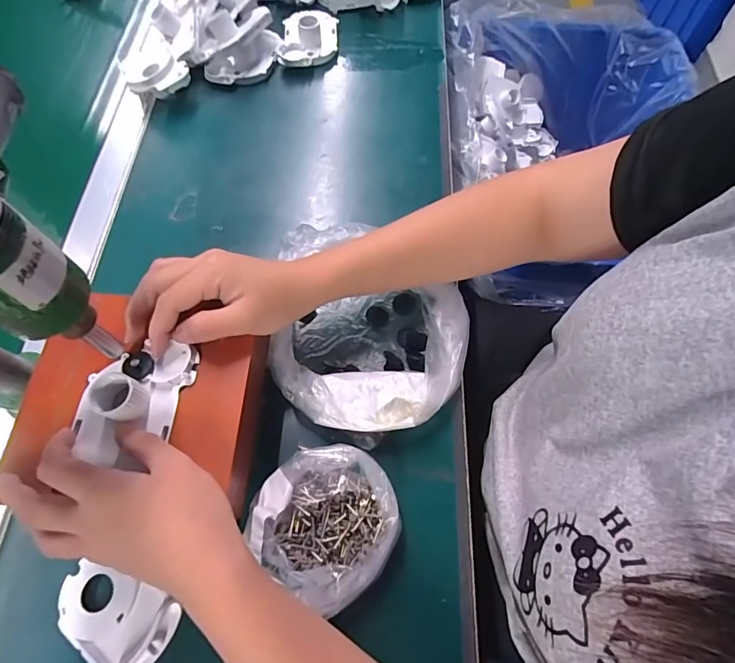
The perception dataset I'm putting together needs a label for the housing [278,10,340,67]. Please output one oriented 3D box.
[{"bbox_3d":[-0.073,-0.364,0.537,0.069,0.037,0.093,1,66,1],"label":"housing"}]

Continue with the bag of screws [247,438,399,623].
[{"bbox_3d":[-0.028,0.131,0.313,0.097,0.030,0.092,29,69,13],"label":"bag of screws"}]

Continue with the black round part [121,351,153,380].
[{"bbox_3d":[-0.158,0.023,0.298,0.022,0.010,0.019,23,67,8],"label":"black round part"}]

